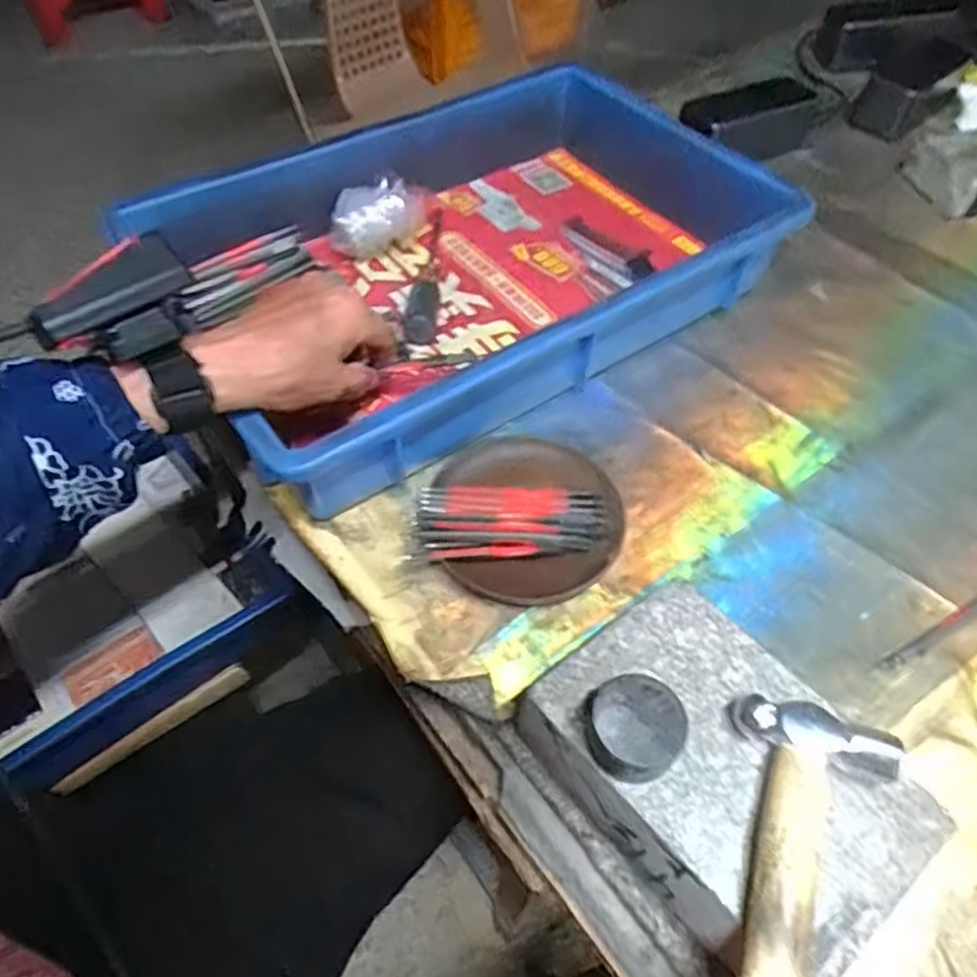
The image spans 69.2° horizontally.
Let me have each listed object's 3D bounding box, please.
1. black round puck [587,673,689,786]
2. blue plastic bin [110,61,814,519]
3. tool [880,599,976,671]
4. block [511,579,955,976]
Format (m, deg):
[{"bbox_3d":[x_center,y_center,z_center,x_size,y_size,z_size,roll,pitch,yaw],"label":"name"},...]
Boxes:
[{"bbox_3d":[0.058,0.096,0.285,0.037,0.020,0.036,1,55,-2],"label":"black round puck"},{"bbox_3d":[-0.008,-0.179,0.527,0.437,0.093,0.283,-31,60,-21],"label":"blue plastic bin"},{"bbox_3d":[0.252,0.075,0.386,0.099,0.004,0.009,-23,58,-16],"label":"tool"},{"bbox_3d":[0.094,0.127,0.314,0.106,0.065,0.150,-32,62,-22],"label":"block"}]

